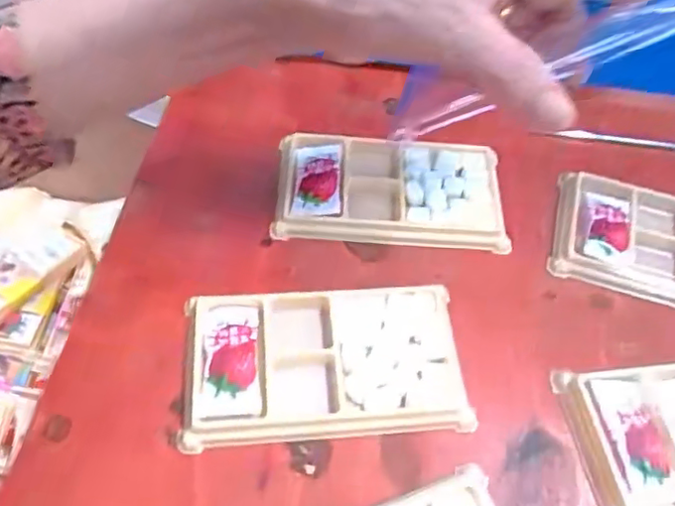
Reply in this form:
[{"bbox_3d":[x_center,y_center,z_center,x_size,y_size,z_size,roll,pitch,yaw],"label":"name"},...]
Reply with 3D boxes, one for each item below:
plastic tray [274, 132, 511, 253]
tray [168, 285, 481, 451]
[{"bbox_3d":[0.032,-0.040,0.369,0.135,0.014,0.076,3,55,-1],"label":"plastic tray"},{"bbox_3d":[-0.007,0.054,0.299,0.134,0.014,0.074,-3,55,-5],"label":"tray"}]

